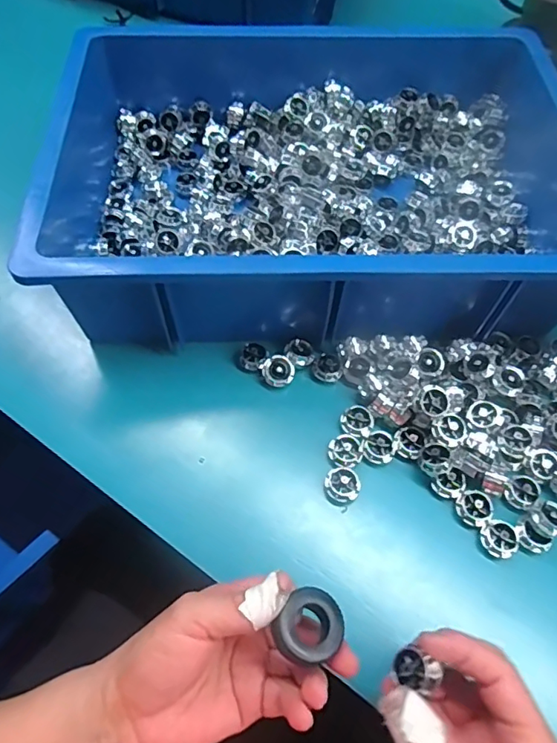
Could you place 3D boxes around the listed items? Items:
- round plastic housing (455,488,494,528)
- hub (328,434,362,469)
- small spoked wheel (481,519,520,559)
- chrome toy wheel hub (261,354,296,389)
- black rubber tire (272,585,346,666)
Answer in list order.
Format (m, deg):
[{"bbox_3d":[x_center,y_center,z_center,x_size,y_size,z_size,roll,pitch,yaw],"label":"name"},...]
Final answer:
[{"bbox_3d":[0.139,0.097,0.372,0.023,0.008,0.023,0,61,0],"label":"round plastic housing"},{"bbox_3d":[0.050,0.060,0.392,0.023,0.007,0.026,-7,62,-4],"label":"hub"},{"bbox_3d":[0.154,0.116,0.364,0.024,0.009,0.025,0,61,0],"label":"small spoked wheel"},{"bbox_3d":[0.000,0.000,0.426,0.025,0.008,0.025,23,64,12],"label":"chrome toy wheel hub"},{"bbox_3d":[0.018,0.135,0.280,0.033,0.009,0.035,27,70,15],"label":"black rubber tire"}]

